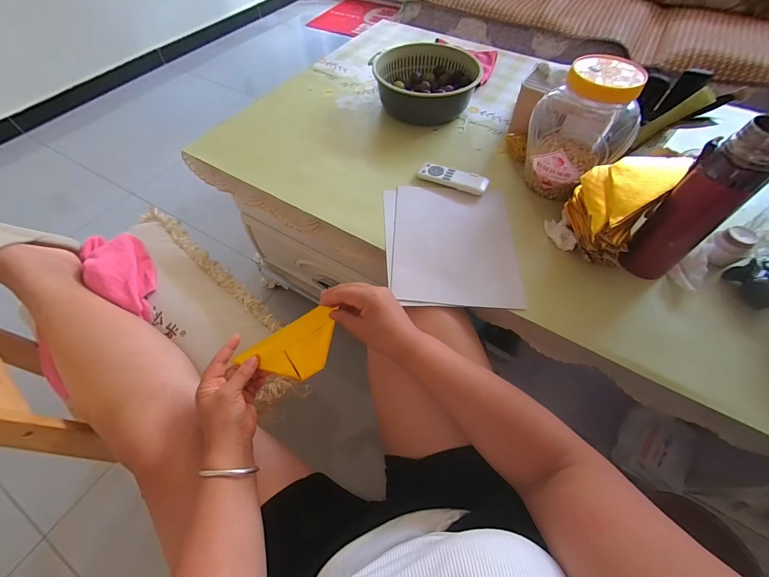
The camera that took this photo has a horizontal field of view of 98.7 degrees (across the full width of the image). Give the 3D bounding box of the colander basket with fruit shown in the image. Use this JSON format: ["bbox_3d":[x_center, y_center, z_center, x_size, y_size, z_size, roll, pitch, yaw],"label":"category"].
[{"bbox_3d":[0.085,-0.452,0.726,0.207,0.080,0.199,-8,58,-5],"label":"colander basket with fruit"}]

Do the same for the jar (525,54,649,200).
[{"bbox_3d":[0.306,-0.249,0.521,0.139,0.182,0.129,0,57,0],"label":"jar"}]

